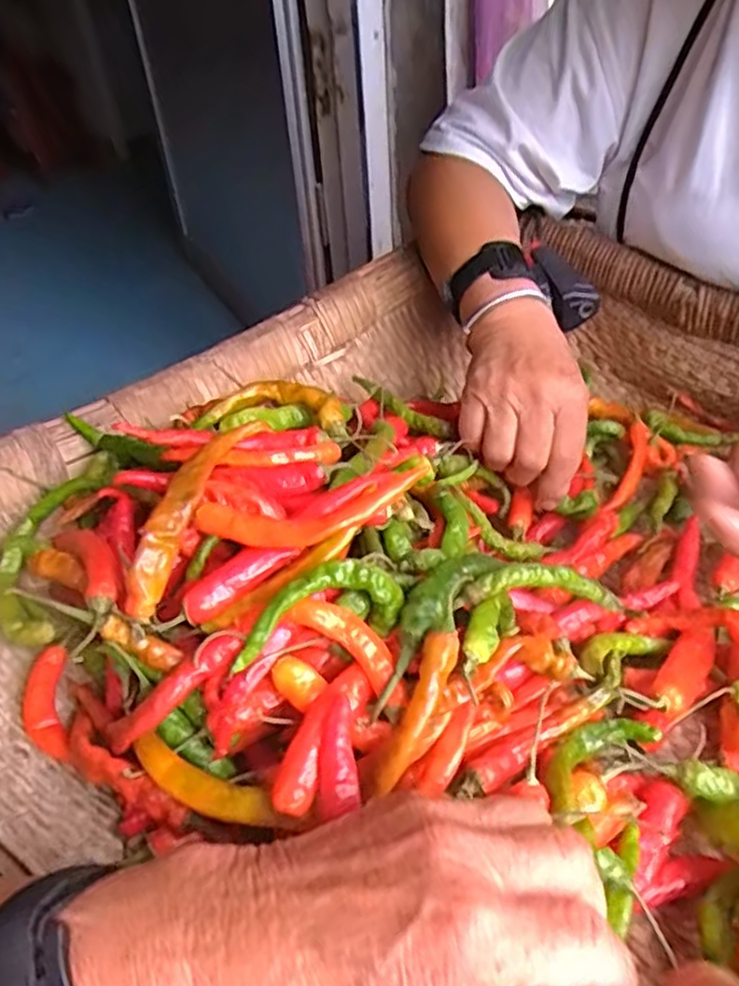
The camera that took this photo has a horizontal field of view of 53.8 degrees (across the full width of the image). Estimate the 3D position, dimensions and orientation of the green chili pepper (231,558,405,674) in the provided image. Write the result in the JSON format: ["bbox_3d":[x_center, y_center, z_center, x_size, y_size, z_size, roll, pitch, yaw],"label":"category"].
[{"bbox_3d":[-0.021,0.047,0.296,0.074,0.018,0.029,-18,42,-13],"label":"green chili pepper"}]

